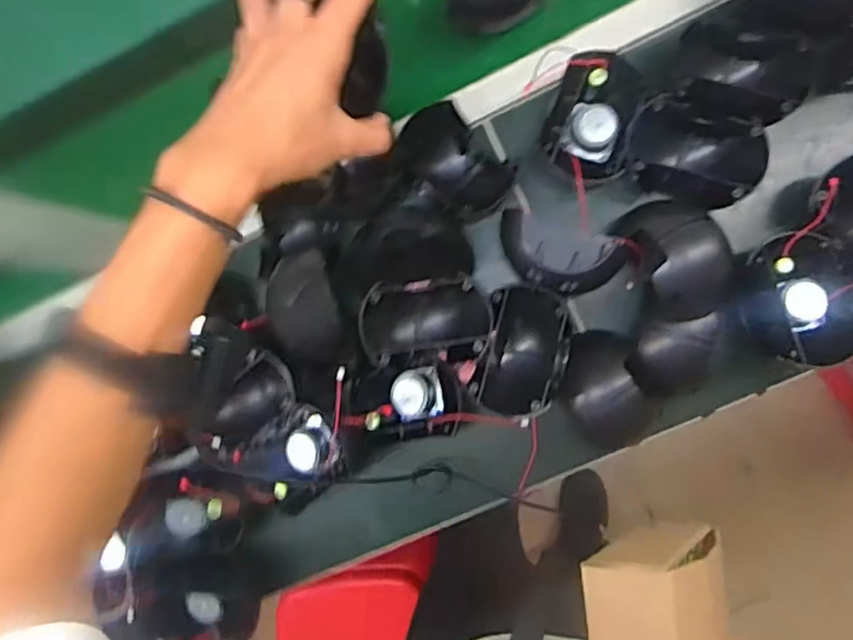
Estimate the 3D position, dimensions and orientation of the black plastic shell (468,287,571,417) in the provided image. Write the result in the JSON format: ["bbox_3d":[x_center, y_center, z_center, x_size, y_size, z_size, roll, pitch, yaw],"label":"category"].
[{"bbox_3d":[0.102,0.034,0.678,0.090,0.064,0.140,15,93,7],"label":"black plastic shell"}]

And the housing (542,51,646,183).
[{"bbox_3d":[0.172,-0.206,0.672,0.091,0.059,0.132,12,93,7],"label":"housing"}]

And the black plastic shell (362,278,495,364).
[{"bbox_3d":[0.000,0.002,0.671,0.133,0.060,0.088,-3,91,7],"label":"black plastic shell"}]

